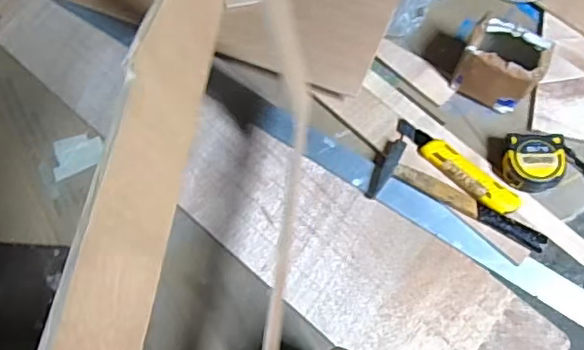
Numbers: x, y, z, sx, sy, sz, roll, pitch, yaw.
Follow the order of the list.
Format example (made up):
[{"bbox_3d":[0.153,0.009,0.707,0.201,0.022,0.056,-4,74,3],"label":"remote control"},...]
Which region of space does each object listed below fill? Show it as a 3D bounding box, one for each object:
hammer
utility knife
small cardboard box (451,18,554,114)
[{"bbox_3d":[0.199,0.022,0.686,0.207,0.023,0.073,20,73,9],"label":"hammer"},{"bbox_3d":[0.195,-0.009,0.697,0.167,0.019,0.033,39,77,14],"label":"utility knife"},{"bbox_3d":[0.251,-0.130,0.701,0.087,0.082,0.069,28,75,11],"label":"small cardboard box"}]

